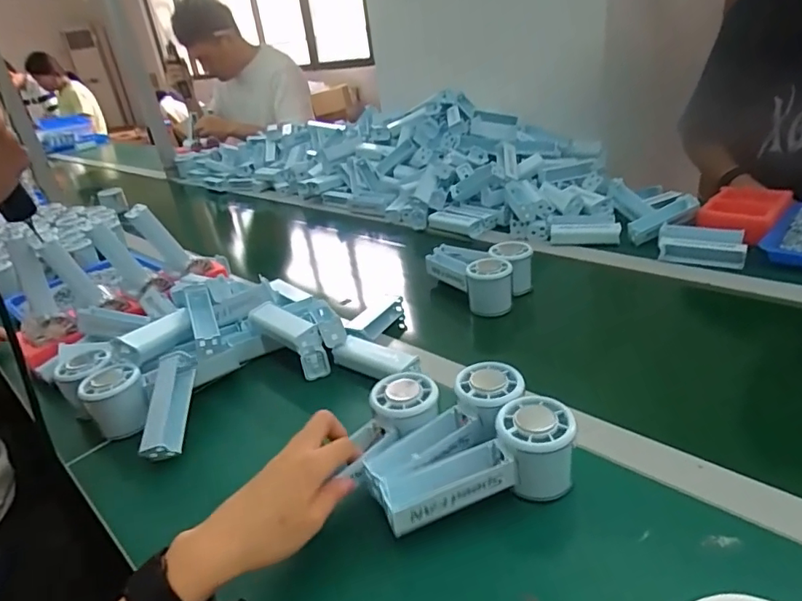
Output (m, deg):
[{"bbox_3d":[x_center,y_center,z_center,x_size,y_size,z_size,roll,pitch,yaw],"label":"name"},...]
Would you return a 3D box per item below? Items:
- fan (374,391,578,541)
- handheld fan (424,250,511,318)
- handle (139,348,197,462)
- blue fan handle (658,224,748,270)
[{"bbox_3d":[0.057,0.121,0.390,0.147,0.058,0.053,-9,27,-10],"label":"fan"},{"bbox_3d":[0.090,-0.036,0.700,0.059,0.062,0.158,-14,28,-19],"label":"handheld fan"},{"bbox_3d":[-0.225,0.099,0.506,0.034,0.020,0.104,-6,53,-1],"label":"handle"},{"bbox_3d":[0.414,-0.077,0.715,0.105,0.021,0.080,10,50,29],"label":"blue fan handle"}]

